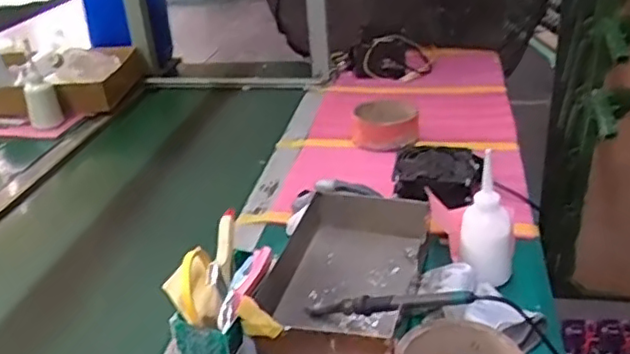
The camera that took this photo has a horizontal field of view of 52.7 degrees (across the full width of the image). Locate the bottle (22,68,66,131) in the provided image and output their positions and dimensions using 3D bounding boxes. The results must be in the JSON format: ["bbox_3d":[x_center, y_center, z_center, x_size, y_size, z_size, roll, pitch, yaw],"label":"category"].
[{"bbox_3d":[-0.567,-0.162,1.326,0.063,0.122,0.053,-16,30,-20],"label":"bottle"}]

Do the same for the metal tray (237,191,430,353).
[{"bbox_3d":[0.029,0.131,0.755,0.169,0.062,0.333,4,29,16],"label":"metal tray"}]

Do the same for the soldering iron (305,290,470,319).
[{"bbox_3d":[0.077,0.137,0.687,0.204,0.021,0.017,-14,19,36],"label":"soldering iron"}]

